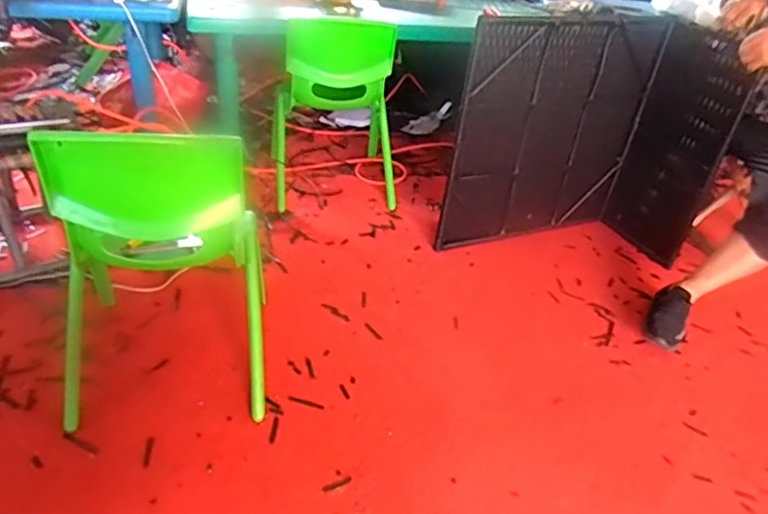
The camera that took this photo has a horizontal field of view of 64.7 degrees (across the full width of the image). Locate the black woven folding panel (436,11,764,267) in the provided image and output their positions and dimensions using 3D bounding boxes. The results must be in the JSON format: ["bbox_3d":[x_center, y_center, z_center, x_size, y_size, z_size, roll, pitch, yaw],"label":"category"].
[{"bbox_3d":[0.524,-0.306,1.633,0.704,0.604,0.225,4,33,-5],"label":"black woven folding panel"}]

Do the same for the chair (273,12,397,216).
[{"bbox_3d":[-0.142,-0.451,1.795,0.355,0.518,0.333,1,34,-9],"label":"chair"}]

